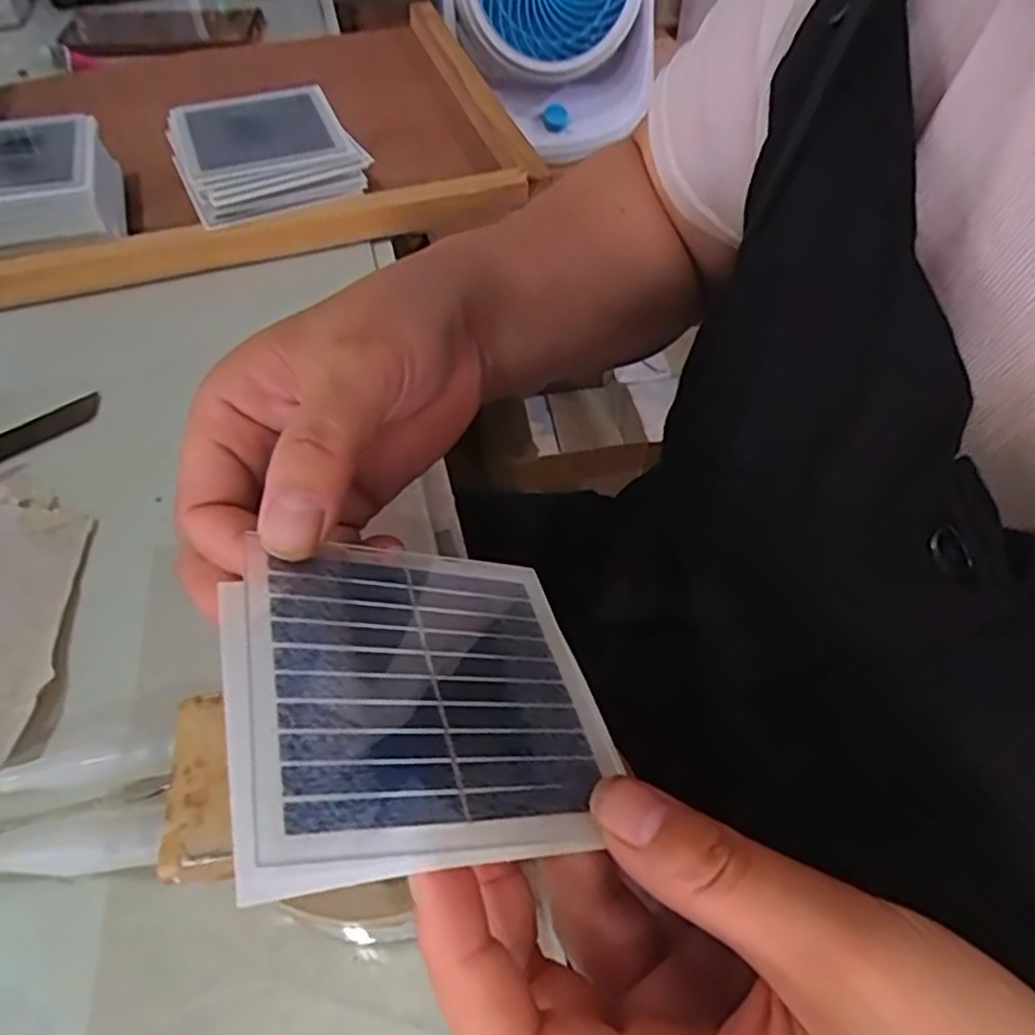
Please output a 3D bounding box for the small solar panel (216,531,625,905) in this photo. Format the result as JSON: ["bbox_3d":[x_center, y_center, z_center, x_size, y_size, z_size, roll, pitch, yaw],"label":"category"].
[{"bbox_3d":[-0.024,0.043,0.185,0.094,0.006,0.091,8,38,-30],"label":"small solar panel"}]

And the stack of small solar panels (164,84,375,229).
[{"bbox_3d":[-0.154,-0.225,0.452,0.104,0.033,0.086,-24,55,-18],"label":"stack of small solar panels"}]

